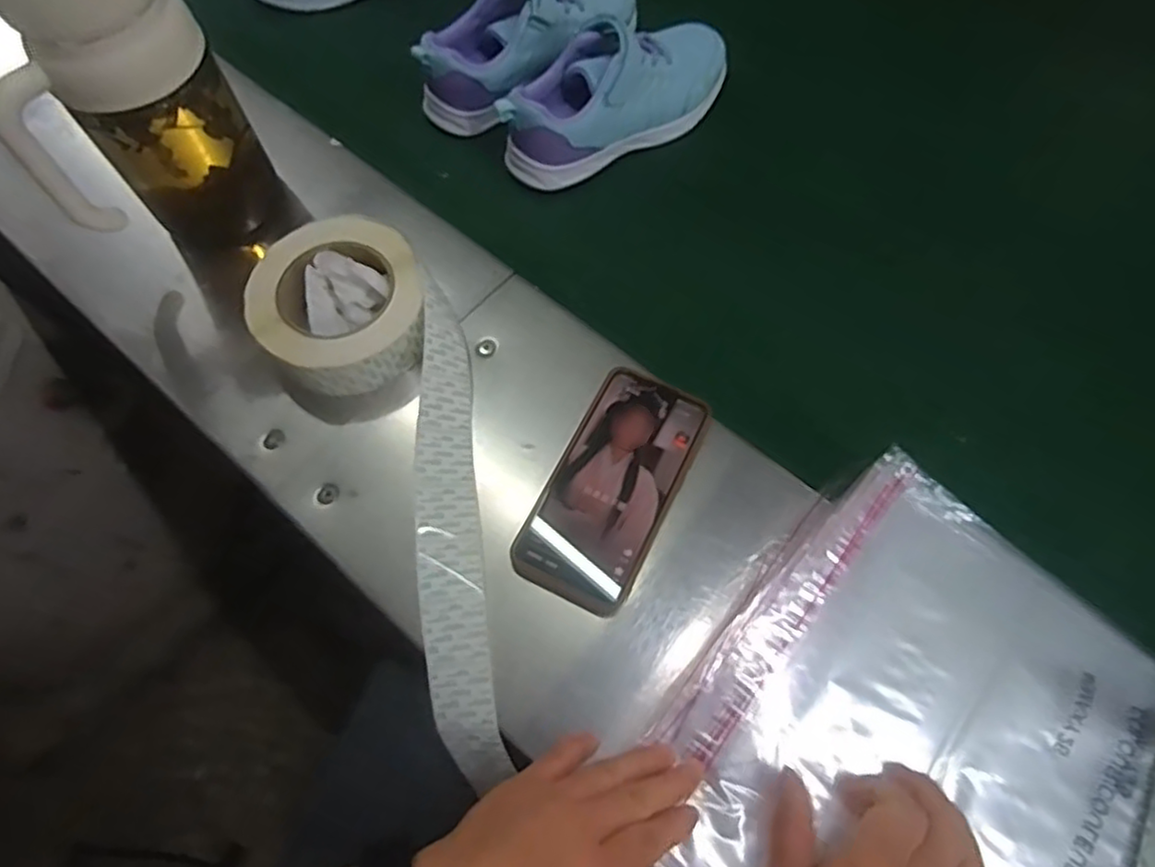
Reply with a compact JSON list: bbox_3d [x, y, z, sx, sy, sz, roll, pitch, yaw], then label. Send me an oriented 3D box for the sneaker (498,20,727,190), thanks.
[{"bbox_3d":[0.036,-0.288,0.576,0.213,0.078,0.087,-31,71,-11],"label":"sneaker"}]

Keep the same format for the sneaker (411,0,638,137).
[{"bbox_3d":[-0.041,-0.351,0.604,0.217,0.078,0.072,-29,70,-11],"label":"sneaker"}]

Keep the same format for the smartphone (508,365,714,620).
[{"bbox_3d":[0.024,0.032,0.448,0.077,0.010,0.158,25,70,11],"label":"smartphone"}]

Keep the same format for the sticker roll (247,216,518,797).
[{"bbox_3d":[-0.102,0.016,0.453,0.128,0.056,0.378,-27,70,-10],"label":"sticker roll"}]

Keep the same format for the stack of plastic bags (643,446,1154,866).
[{"bbox_3d":[0.189,0.174,0.383,0.237,0.030,0.285,36,72,14],"label":"stack of plastic bags"}]

